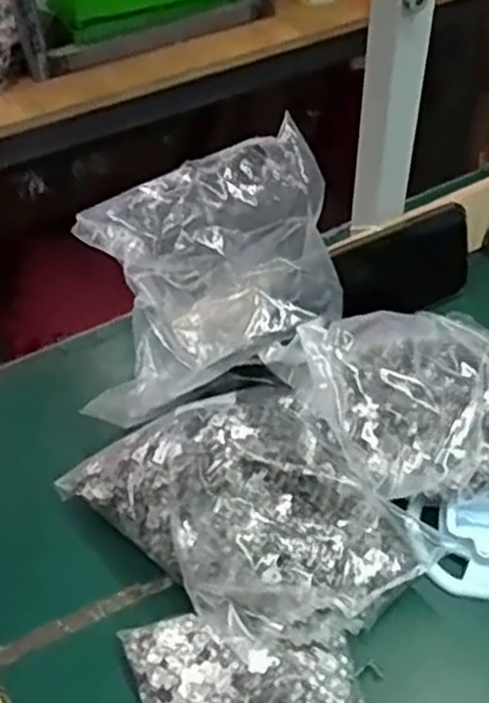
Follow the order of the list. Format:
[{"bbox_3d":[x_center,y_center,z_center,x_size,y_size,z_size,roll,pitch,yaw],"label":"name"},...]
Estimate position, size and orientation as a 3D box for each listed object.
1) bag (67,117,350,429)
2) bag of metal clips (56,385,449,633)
[{"bbox_3d":[-0.024,-0.050,0.527,0.174,0.136,0.092,-18,45,-11],"label":"bag"},{"bbox_3d":[0.001,0.093,0.490,0.141,0.062,0.200,-32,50,-26],"label":"bag of metal clips"}]

